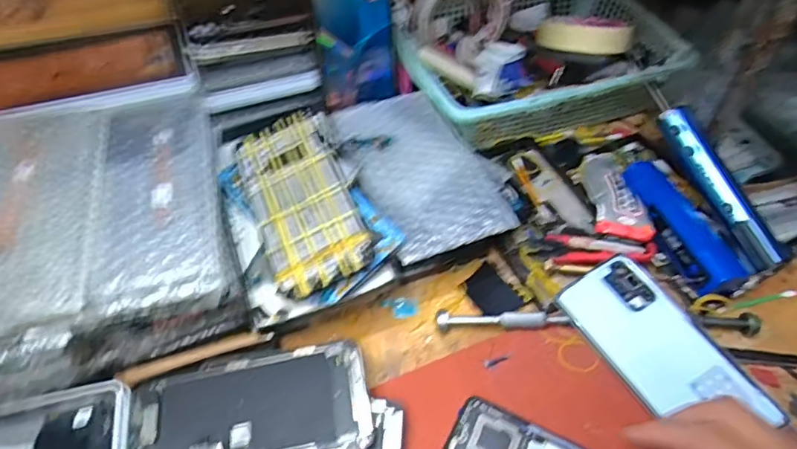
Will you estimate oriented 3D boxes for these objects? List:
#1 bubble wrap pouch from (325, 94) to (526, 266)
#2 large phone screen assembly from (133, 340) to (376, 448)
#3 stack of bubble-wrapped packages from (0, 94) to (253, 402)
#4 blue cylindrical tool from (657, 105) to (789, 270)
[{"bbox_3d":[0.018,-0.053,0.449,0.108,0.008,0.175,-20,54,-17],"label":"bubble wrap pouch"},{"bbox_3d":[-0.093,0.119,0.351,0.148,0.015,0.073,-8,51,-7],"label":"large phone screen assembly"},{"bbox_3d":[-0.221,0.010,0.375,0.202,0.094,0.175,-16,57,-12],"label":"stack of bubble-wrapped packages"},{"bbox_3d":[0.271,-0.034,0.465,0.025,0.030,0.151,-17,69,-15],"label":"blue cylindrical tool"}]

